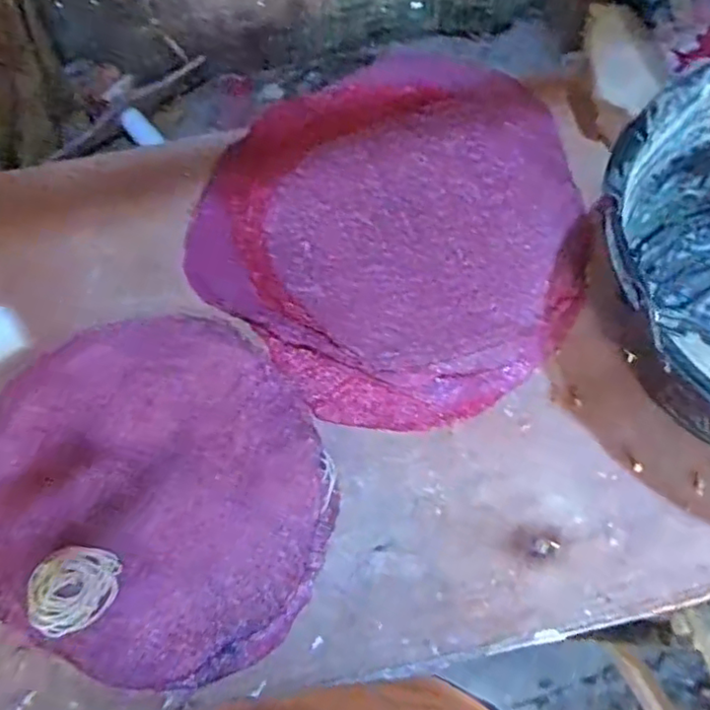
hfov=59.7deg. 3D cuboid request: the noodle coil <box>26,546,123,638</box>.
[{"bbox_3d":[-0.255,0.212,0.558,0.076,0.012,0.073,-1,68,3],"label":"noodle coil"}]

